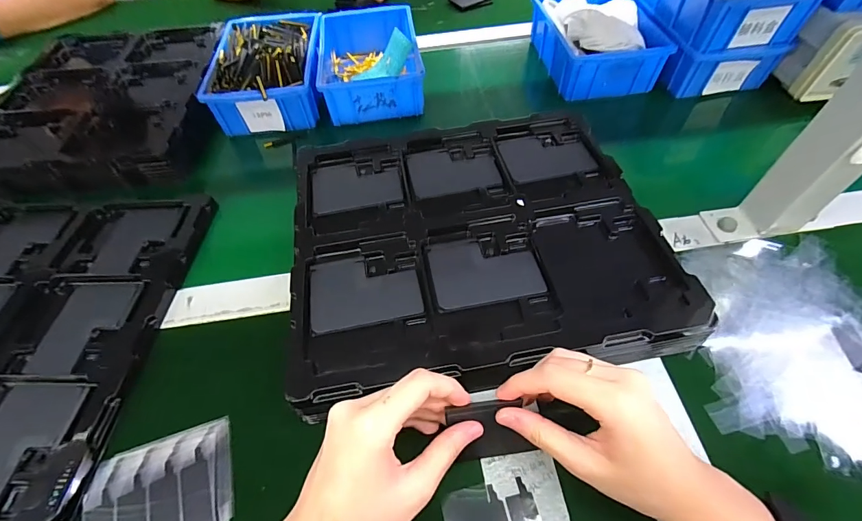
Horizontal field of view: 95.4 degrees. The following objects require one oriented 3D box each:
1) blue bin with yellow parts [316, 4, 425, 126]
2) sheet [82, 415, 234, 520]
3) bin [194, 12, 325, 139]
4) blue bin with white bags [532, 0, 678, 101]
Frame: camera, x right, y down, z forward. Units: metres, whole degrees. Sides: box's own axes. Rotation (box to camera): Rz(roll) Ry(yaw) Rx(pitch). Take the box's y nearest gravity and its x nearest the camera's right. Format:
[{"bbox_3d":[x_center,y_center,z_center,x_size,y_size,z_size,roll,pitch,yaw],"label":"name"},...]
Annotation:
[{"bbox_3d":[-0.089,-0.289,0.569,0.134,0.062,0.205,-7,54,-3],"label":"blue bin with yellow parts"},{"bbox_3d":[-0.192,0.173,0.278,0.098,0.007,0.090,-18,56,-10],"label":"sheet"},{"bbox_3d":[-0.223,-0.273,0.553,0.140,0.068,0.214,-4,54,-1],"label":"bin"},{"bbox_3d":[0.239,-0.328,0.569,0.146,0.072,0.201,-7,54,-3],"label":"blue bin with white bags"}]

